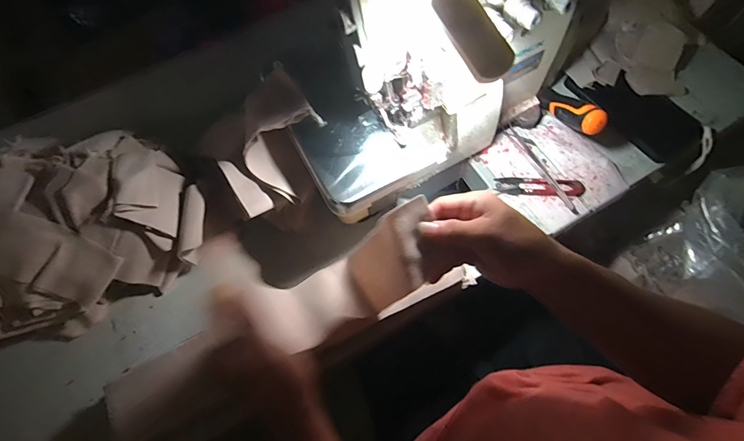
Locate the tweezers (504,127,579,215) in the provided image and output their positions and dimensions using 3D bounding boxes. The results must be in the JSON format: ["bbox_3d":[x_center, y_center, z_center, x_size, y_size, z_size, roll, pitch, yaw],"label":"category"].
[{"bbox_3d":[0.214,-0.068,0.463,0.017,0.008,0.138,-28,70,-8],"label":"tweezers"}]

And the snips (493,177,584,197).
[{"bbox_3d":[0.209,-0.043,0.458,0.103,0.010,0.024,3,69,4],"label":"snips"}]

